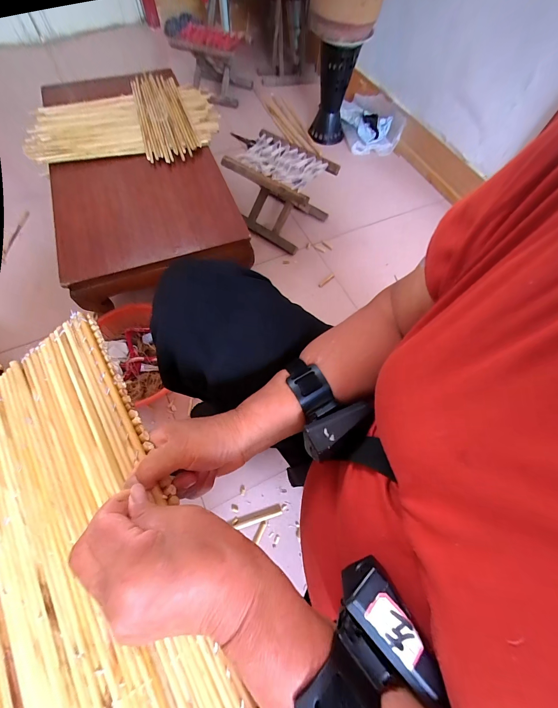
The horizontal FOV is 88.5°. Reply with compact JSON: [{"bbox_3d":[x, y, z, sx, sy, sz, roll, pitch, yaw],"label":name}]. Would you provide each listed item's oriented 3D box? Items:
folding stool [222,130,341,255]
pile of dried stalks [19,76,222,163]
[{"bbox_3d":[0.000,-0.522,0.929,0.284,0.189,0.228,34,68,11],"label":"folding stool"},{"bbox_3d":[-0.489,-0.761,0.922,0.574,0.047,0.448,-1,66,-4],"label":"pile of dried stalks"}]

